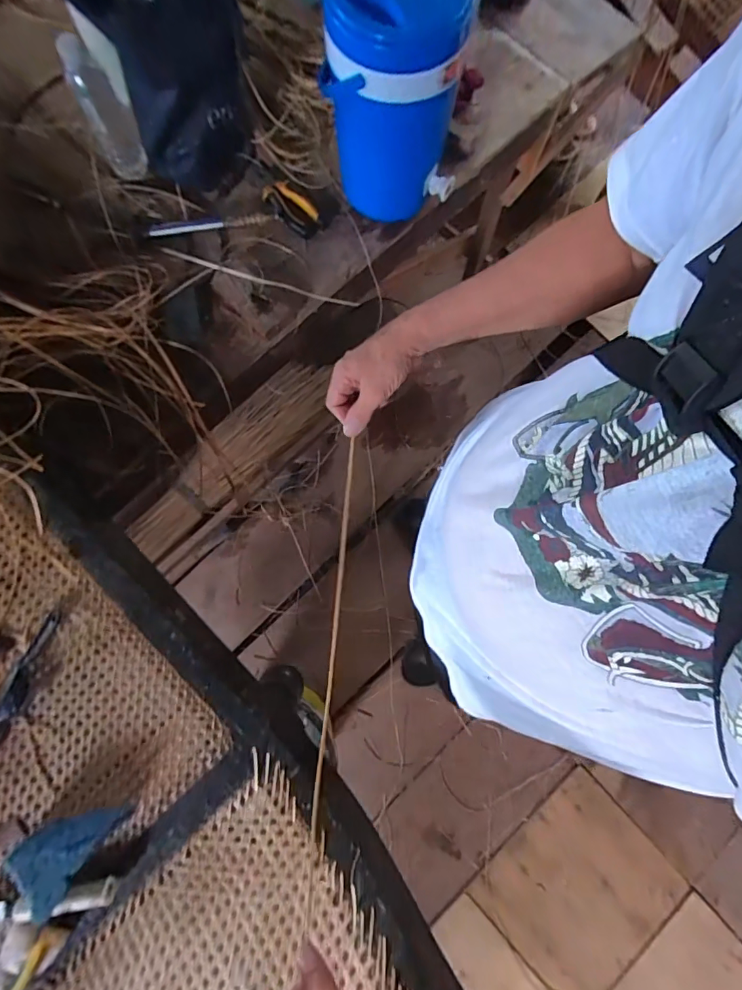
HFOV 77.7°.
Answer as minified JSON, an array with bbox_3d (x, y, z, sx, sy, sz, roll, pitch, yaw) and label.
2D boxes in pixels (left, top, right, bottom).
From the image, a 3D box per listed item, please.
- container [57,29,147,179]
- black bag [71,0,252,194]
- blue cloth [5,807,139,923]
[{"bbox_3d":[-0.393,-0.566,0.685,0.065,0.162,0.053,-25,78,-5],"label":"container"},{"bbox_3d":[-0.277,-0.605,0.661,0.176,0.227,0.179,14,78,4],"label":"black bag"},{"bbox_3d":[-0.315,0.364,0.481,0.095,0.061,0.077,-41,80,-8],"label":"blue cloth"}]

